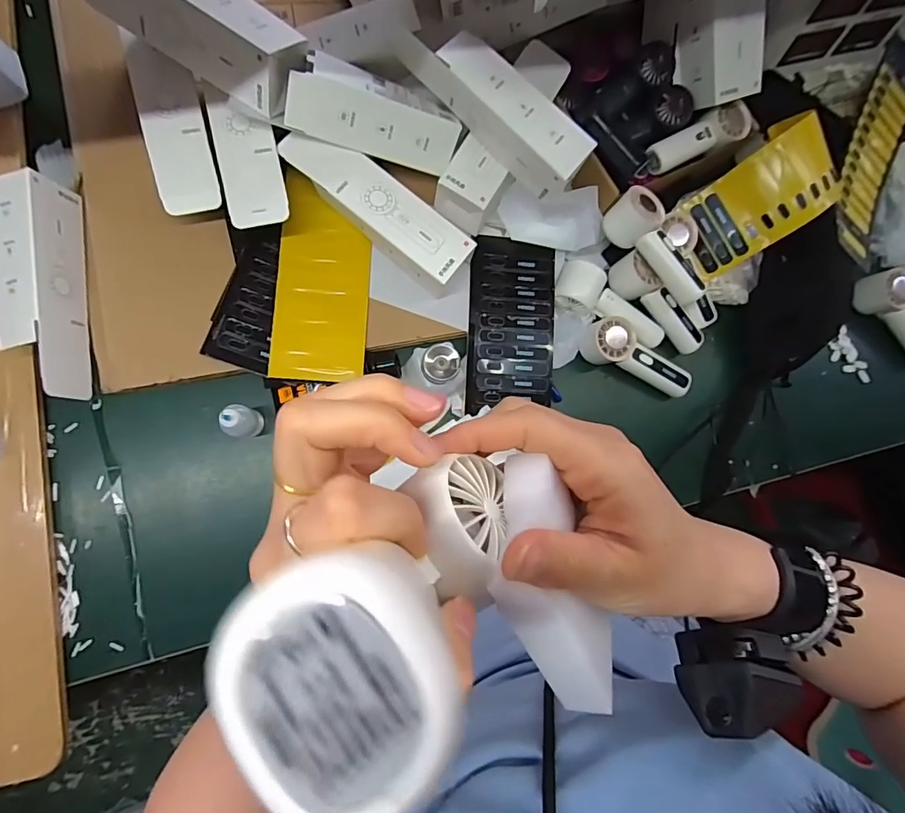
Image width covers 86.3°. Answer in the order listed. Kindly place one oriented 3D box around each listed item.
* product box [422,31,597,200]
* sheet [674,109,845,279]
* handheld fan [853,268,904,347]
[{"bbox_3d":[0.065,-0.323,0.541,0.190,0.064,0.060,43,80,-1],"label":"product box"},{"bbox_3d":[0.391,-0.268,0.622,0.180,0.053,0.121,-32,86,30],"label":"sheet"},{"bbox_3d":[0.666,-0.132,0.710,0.170,0.051,0.062,39,82,-15],"label":"handheld fan"}]

